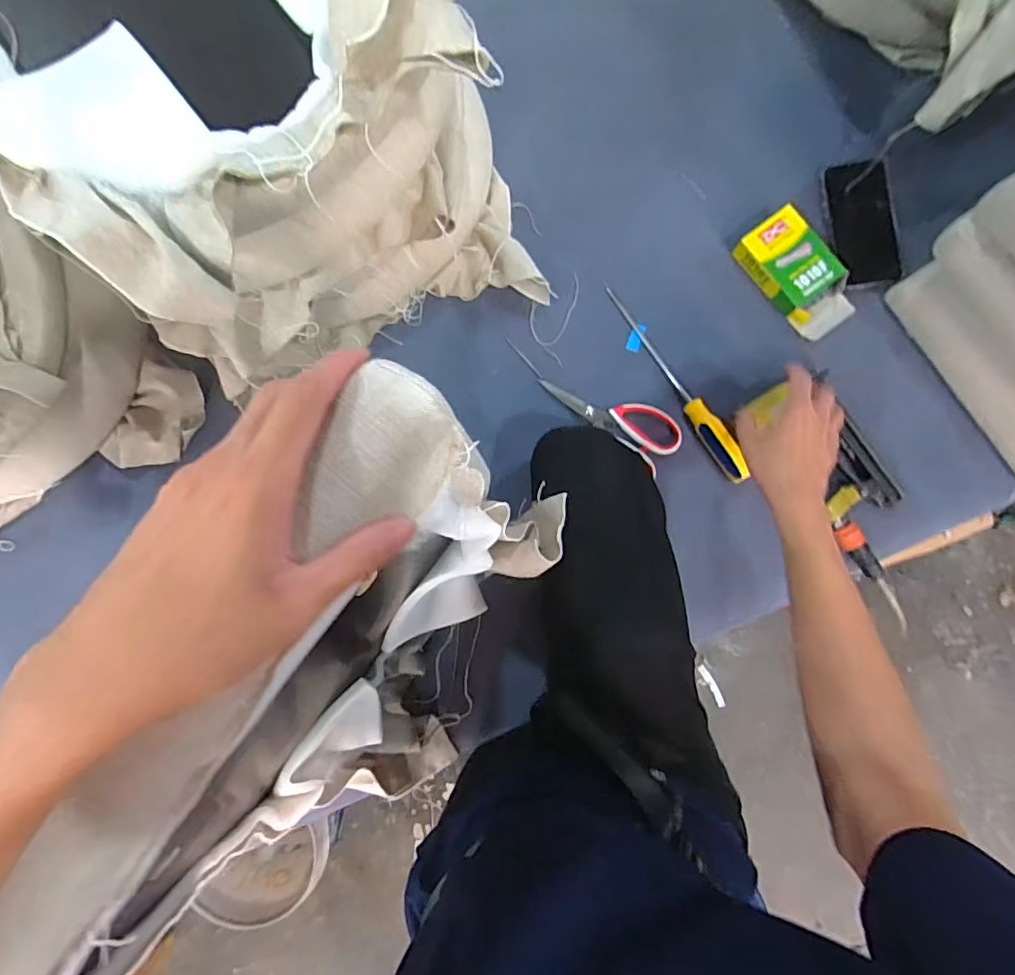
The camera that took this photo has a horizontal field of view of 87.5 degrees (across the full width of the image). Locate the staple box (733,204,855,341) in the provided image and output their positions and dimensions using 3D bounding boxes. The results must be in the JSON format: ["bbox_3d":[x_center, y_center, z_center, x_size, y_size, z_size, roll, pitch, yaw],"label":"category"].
[{"bbox_3d":[0.368,-0.269,0.667,0.085,0.035,0.157,-36,85,1],"label":"staple box"}]

